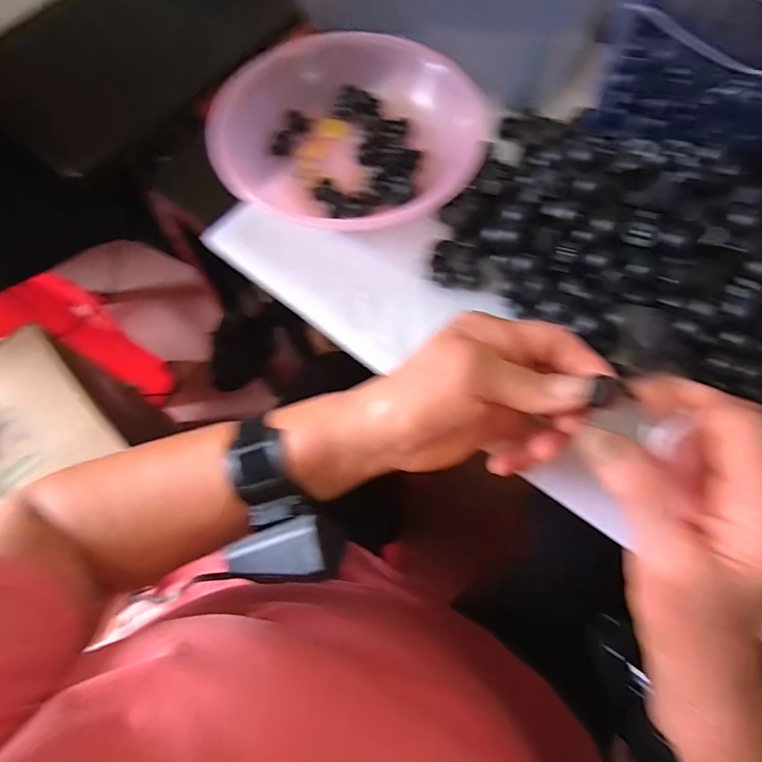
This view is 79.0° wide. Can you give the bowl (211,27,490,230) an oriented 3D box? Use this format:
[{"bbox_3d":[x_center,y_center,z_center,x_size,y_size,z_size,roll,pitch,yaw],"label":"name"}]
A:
[{"bbox_3d":[-0.024,-0.184,0.344,0.193,0.051,0.168,33,73,11],"label":"bowl"}]

